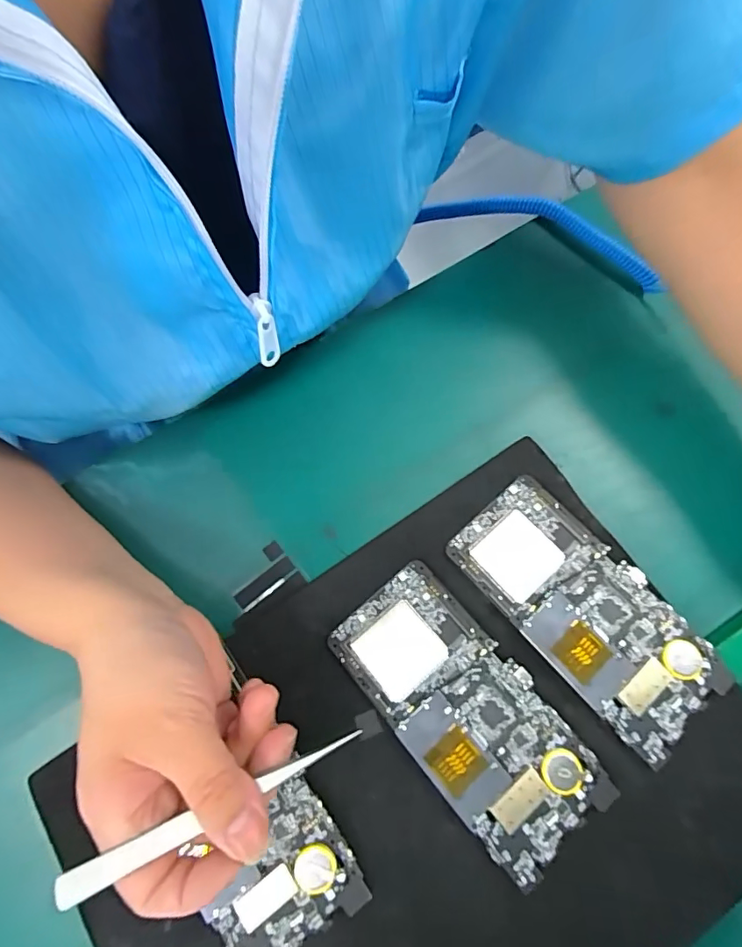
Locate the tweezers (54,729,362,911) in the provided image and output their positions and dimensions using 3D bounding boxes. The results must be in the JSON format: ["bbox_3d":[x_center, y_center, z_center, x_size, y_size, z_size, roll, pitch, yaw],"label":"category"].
[{"bbox_3d":[-0.062,0.137,0.202,0.122,0.005,0.010,-21,72,-17],"label":"tweezers"}]

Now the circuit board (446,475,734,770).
[{"bbox_3d":[0.121,0.075,0.283,0.073,0.006,0.152,-40,82,-9],"label":"circuit board"}]

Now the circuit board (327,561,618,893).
[{"bbox_3d":[0.050,0.127,0.268,0.072,0.005,0.153,-38,82,-9],"label":"circuit board"}]

